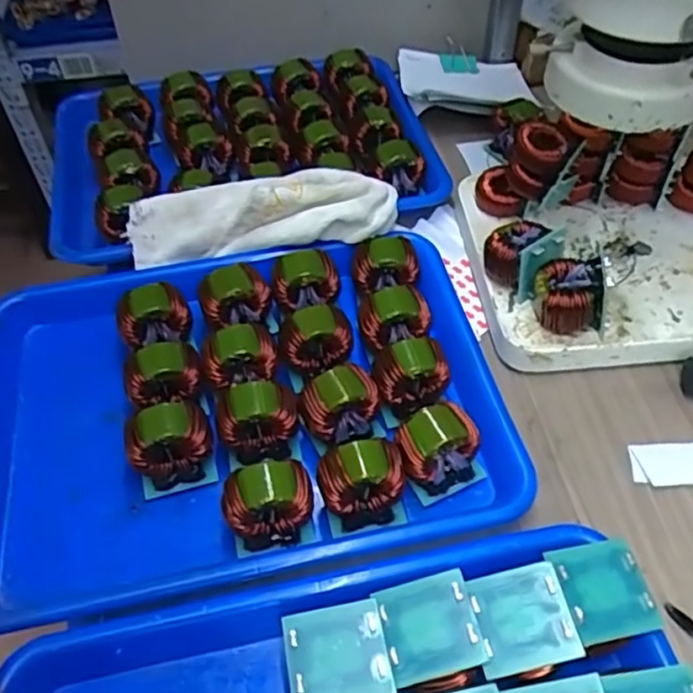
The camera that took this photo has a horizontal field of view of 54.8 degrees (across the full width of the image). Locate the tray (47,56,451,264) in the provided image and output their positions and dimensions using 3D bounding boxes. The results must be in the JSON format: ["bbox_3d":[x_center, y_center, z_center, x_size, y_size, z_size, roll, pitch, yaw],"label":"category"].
[{"bbox_3d":[-0.095,-0.186,0.605,0.339,0.056,0.240,-8,50,-5],"label":"tray"}]

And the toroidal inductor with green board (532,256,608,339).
[{"bbox_3d":[0.149,-0.038,0.451,0.043,0.047,0.041,-4,50,-2],"label":"toroidal inductor with green board"}]

